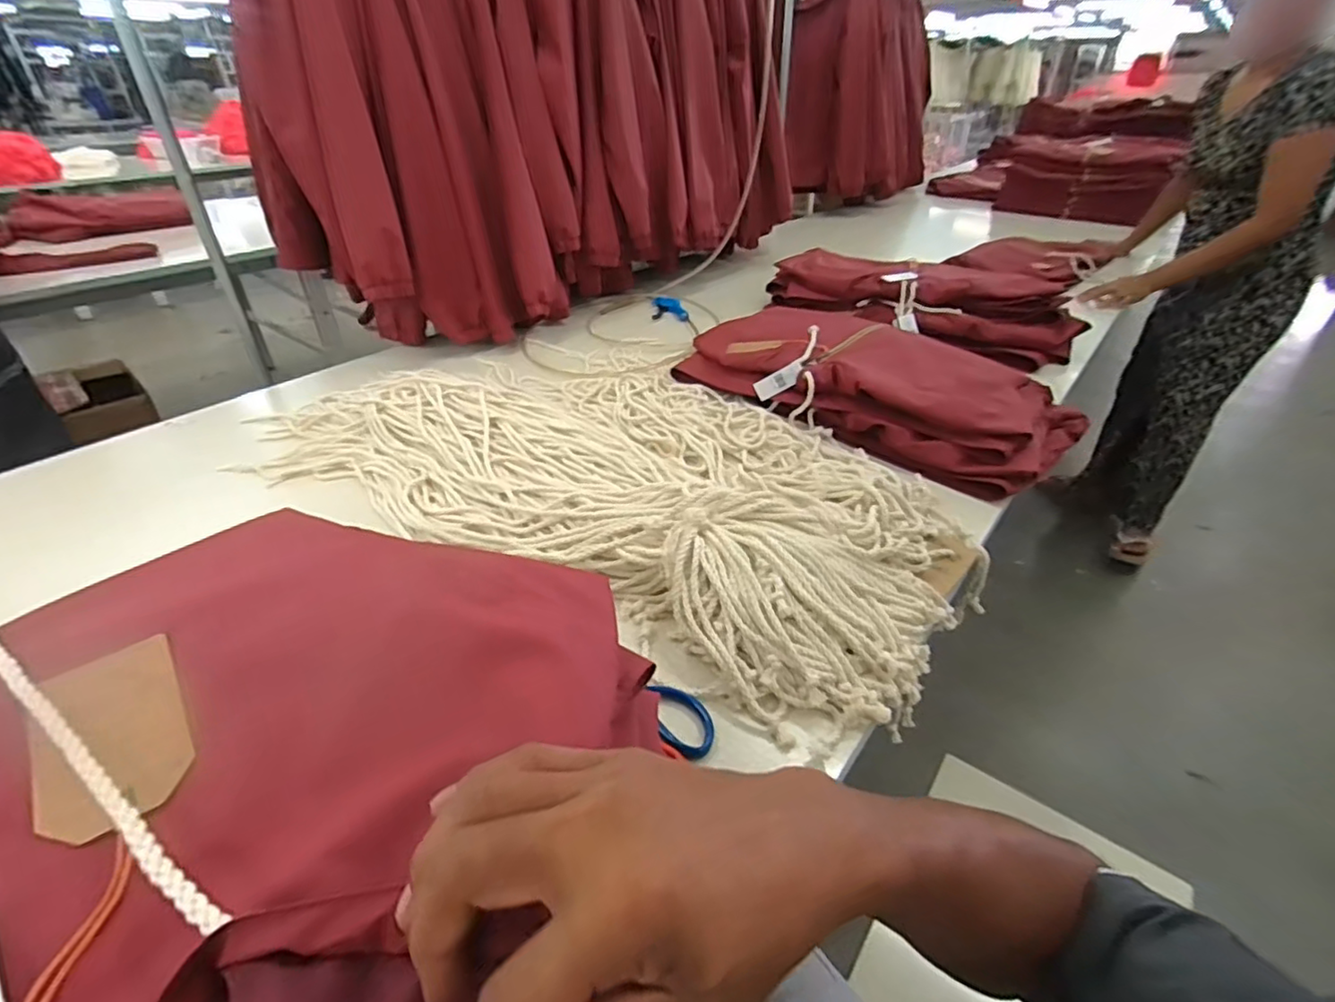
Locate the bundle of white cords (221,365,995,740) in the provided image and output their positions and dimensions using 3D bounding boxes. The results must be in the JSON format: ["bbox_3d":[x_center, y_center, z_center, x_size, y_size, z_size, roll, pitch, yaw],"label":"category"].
[{"bbox_3d":[-0.101,-0.076,0.884,0.996,0.087,0.539,18,39,24],"label":"bundle of white cords"}]

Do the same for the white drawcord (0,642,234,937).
[{"bbox_3d":[-0.271,0.117,0.282,0.263,0.015,0.010,21,40,27],"label":"white drawcord"}]

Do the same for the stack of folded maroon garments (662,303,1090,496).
[{"bbox_3d":[0.347,-0.225,1.062,0.627,0.076,0.353,29,45,34],"label":"stack of folded maroon garments"}]

